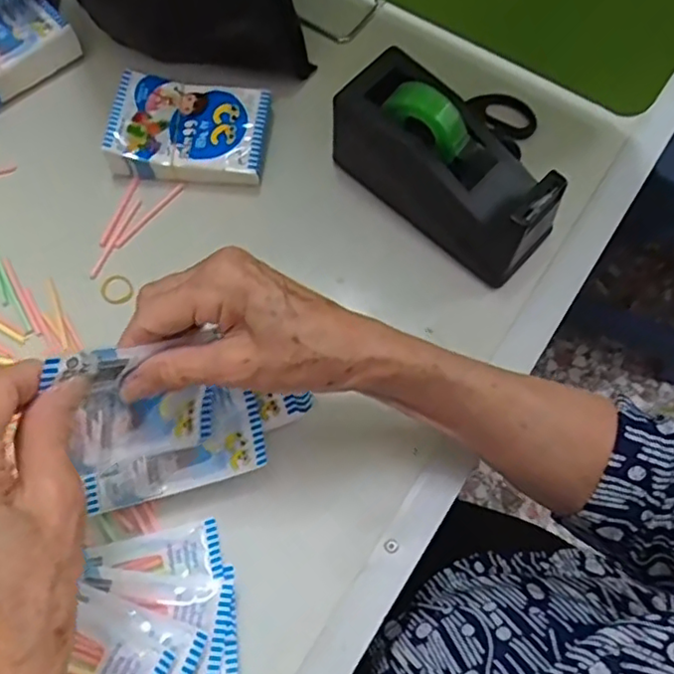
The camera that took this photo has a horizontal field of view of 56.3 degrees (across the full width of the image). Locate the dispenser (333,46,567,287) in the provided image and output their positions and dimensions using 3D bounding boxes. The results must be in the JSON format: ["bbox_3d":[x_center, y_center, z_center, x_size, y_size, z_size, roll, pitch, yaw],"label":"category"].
[{"bbox_3d":[0.069,-0.110,0.400,0.148,0.084,0.057,41,76,13],"label":"dispenser"}]

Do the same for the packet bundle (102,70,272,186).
[{"bbox_3d":[-0.101,-0.144,0.442,0.104,0.029,0.068,6,71,3],"label":"packet bundle"}]

